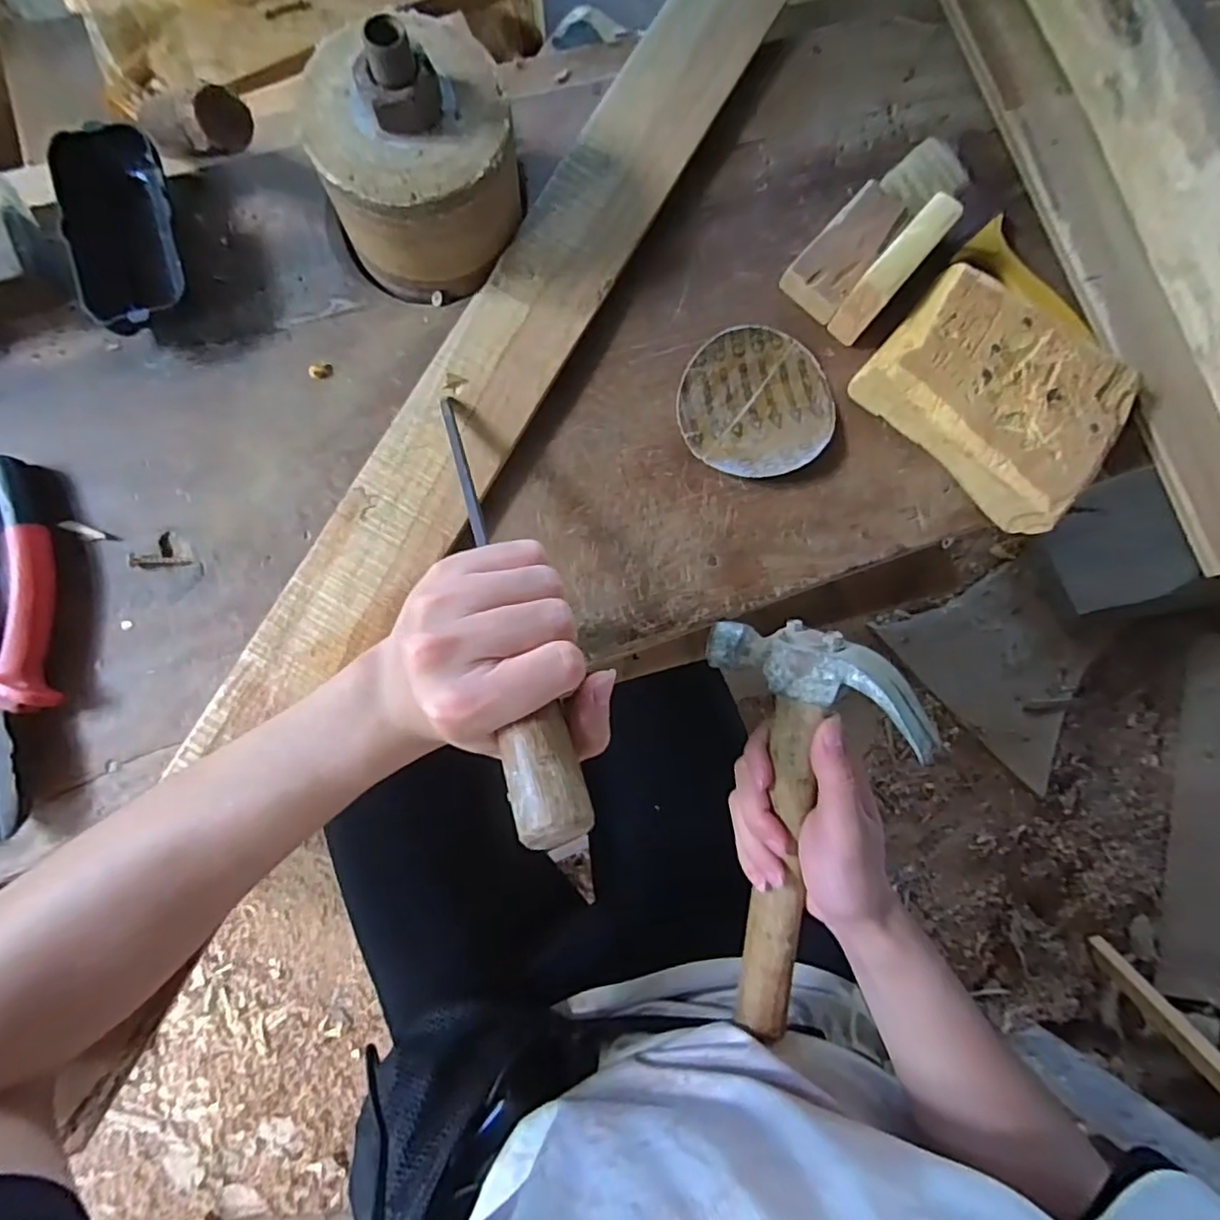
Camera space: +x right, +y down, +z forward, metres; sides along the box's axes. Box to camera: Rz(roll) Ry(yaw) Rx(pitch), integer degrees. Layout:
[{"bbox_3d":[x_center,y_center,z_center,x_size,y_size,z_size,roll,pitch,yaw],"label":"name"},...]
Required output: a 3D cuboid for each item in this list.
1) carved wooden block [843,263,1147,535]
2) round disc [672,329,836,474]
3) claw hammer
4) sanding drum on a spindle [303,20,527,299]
[{"bbox_3d":[0.221,-0.125,0.360,0.130,0.036,0.095,40,82,1],"label":"carved wooden block"},{"bbox_3d":[0.086,-0.121,0.367,0.089,0.012,0.086,0,83,-4],"label":"round disc"},{"bbox_3d":[0.118,0.143,0.353,0.024,0.113,0.271,-19,108,-44],"label":"claw hammer"},{"bbox_3d":[-0.099,-0.236,0.320,0.099,0.089,0.100,-8,84,-5],"label":"sanding drum on a spindle"}]

